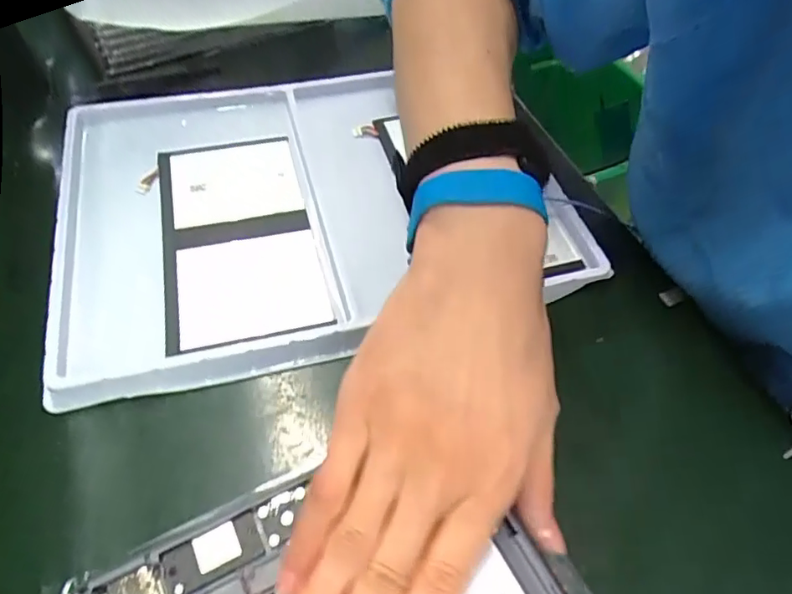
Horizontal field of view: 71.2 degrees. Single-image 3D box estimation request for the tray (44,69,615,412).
[{"bbox_3d":[-0.047,-0.066,0.364,0.315,0.023,0.231,-10,55,-12],"label":"tray"}]

